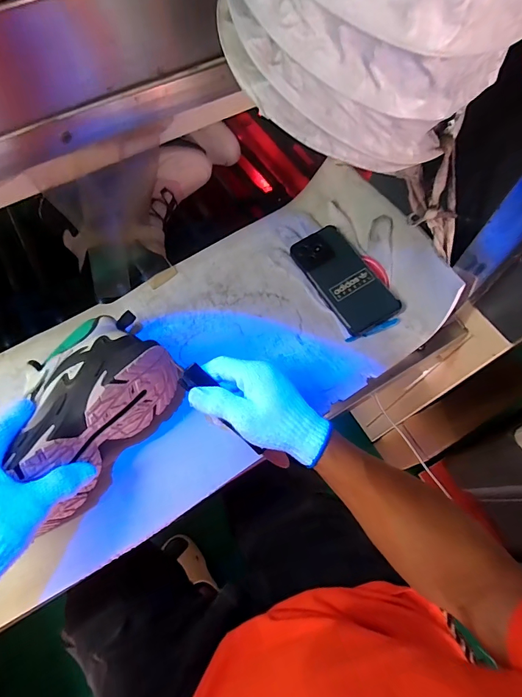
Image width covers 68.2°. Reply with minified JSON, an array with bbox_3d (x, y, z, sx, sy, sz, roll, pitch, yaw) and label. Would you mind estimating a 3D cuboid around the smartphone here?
[{"bbox_3d":[0.113,-0.099,0.530,0.080,0.013,0.161,-31,67,-4],"label":"smartphone"}]

